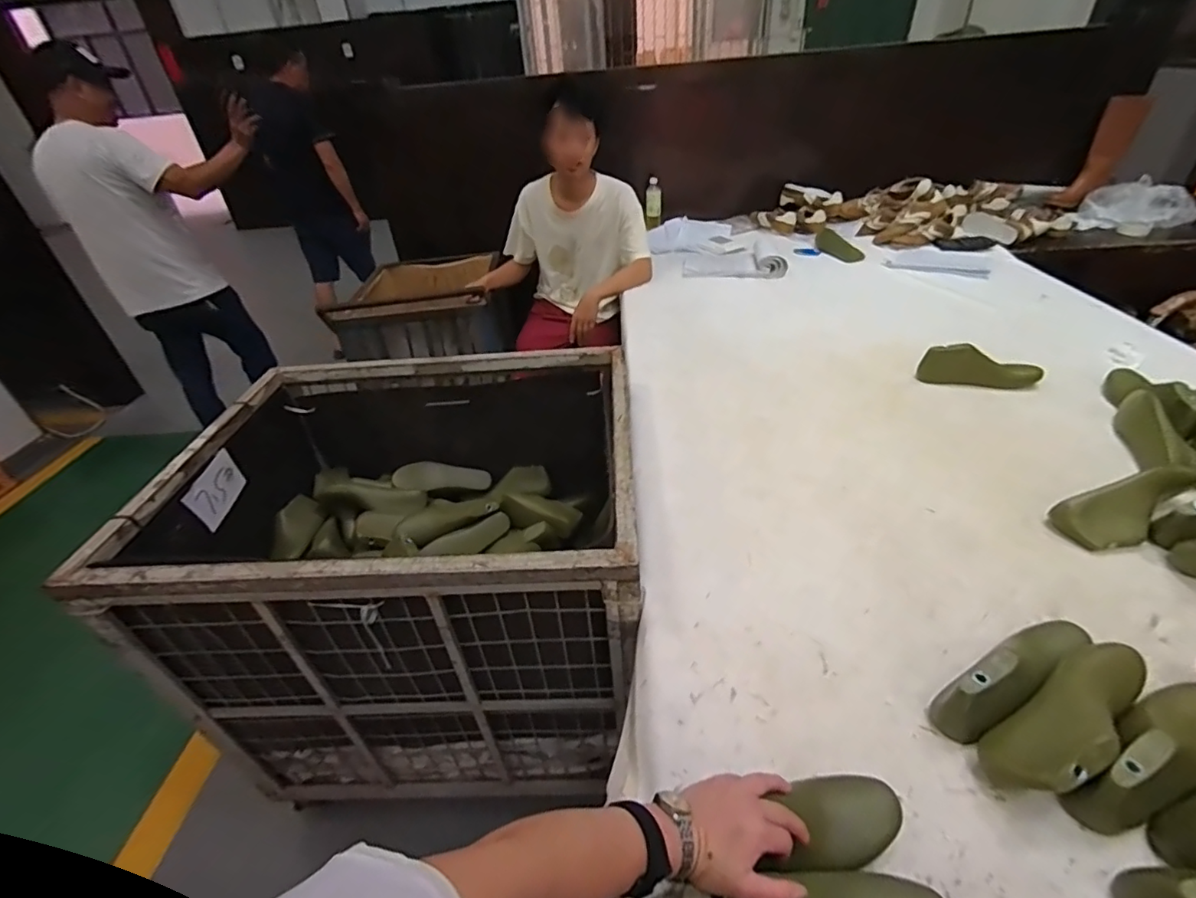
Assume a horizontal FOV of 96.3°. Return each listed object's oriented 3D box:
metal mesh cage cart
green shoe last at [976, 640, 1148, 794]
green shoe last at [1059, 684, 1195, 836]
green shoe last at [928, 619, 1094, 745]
[{"bbox_3d":[-0.329,0.240,1.211,0.822,0.678,0.687,-3,36,3],"label":"metal mesh cage cart"},{"bbox_3d":[0.523,0.294,0.589,0.237,0.087,0.077,-23,40,-22],"label":"green shoe last"},{"bbox_3d":[0.582,0.309,0.554,0.236,0.087,0.079,-20,39,-19],"label":"green shoe last"},{"bbox_3d":[0.500,0.257,0.640,0.247,0.086,0.061,-22,39,-22],"label":"green shoe last"}]

